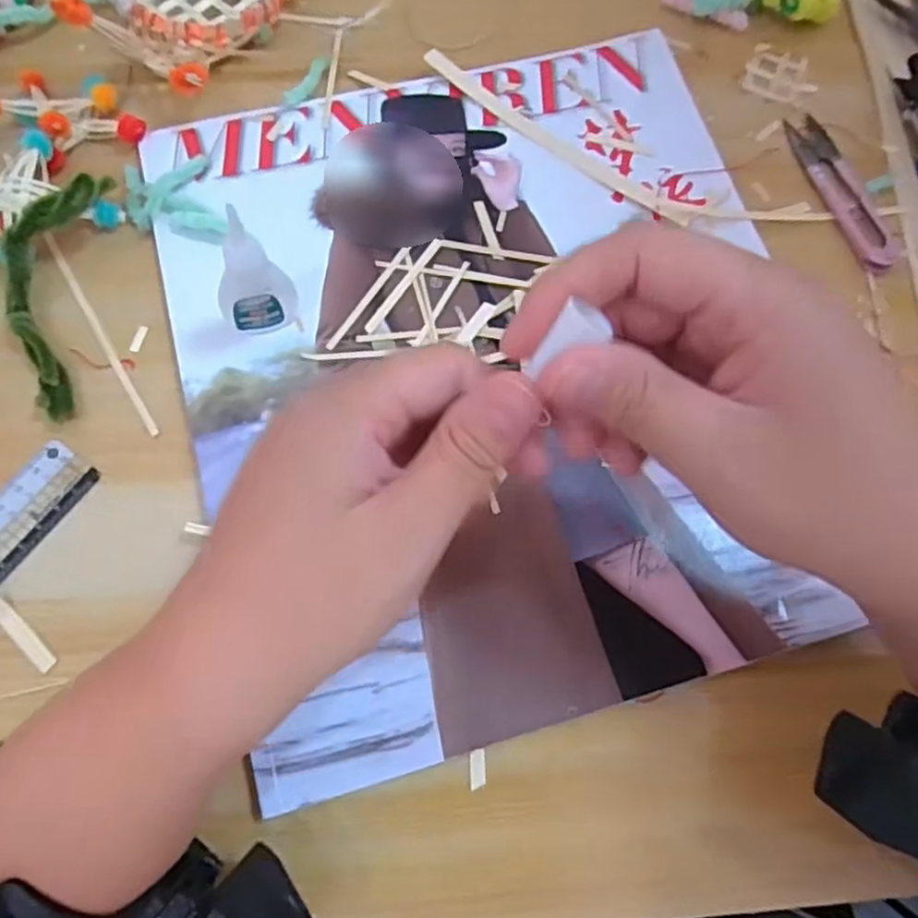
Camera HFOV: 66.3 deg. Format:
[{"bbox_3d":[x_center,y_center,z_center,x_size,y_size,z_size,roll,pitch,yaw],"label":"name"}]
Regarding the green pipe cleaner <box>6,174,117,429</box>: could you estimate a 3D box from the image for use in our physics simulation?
[{"bbox_3d":[-0.185,-0.079,0.313,0.038,0.030,0.119,4,72,-1],"label":"green pipe cleaner"}]

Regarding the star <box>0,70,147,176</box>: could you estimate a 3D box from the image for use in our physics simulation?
[{"bbox_3d":[-0.199,-0.174,0.344,0.060,0.021,0.062,-35,77,-12],"label":"star"}]

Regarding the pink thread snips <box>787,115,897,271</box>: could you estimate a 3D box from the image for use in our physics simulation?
[{"bbox_3d":[0.198,-0.140,0.363,0.021,0.006,0.097,-15,74,-7],"label":"pink thread snips"}]

